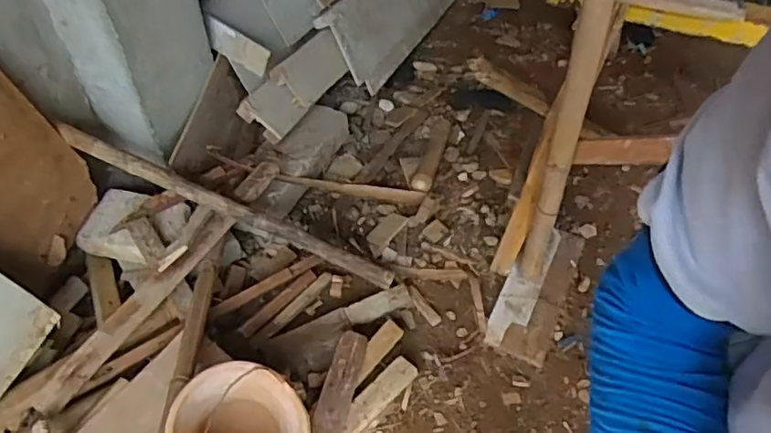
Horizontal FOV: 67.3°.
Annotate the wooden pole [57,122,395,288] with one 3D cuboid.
[{"bbox_3d":[-0.421,-0.027,1.543,0.948,0.064,0.050,25,49,0],"label":"wooden pole"}]

